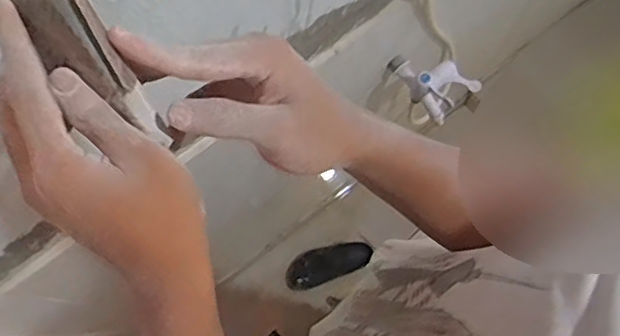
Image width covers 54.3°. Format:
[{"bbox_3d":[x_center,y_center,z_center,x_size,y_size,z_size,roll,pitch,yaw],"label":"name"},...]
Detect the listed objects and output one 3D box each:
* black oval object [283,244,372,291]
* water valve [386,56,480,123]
[{"bbox_3d":[0.056,0.300,1.887,0.272,0.065,0.103,-16,76,-4],"label":"black oval object"},{"bbox_3d":[0.226,-0.170,1.117,0.090,0.102,0.146,-41,79,-10],"label":"water valve"}]

